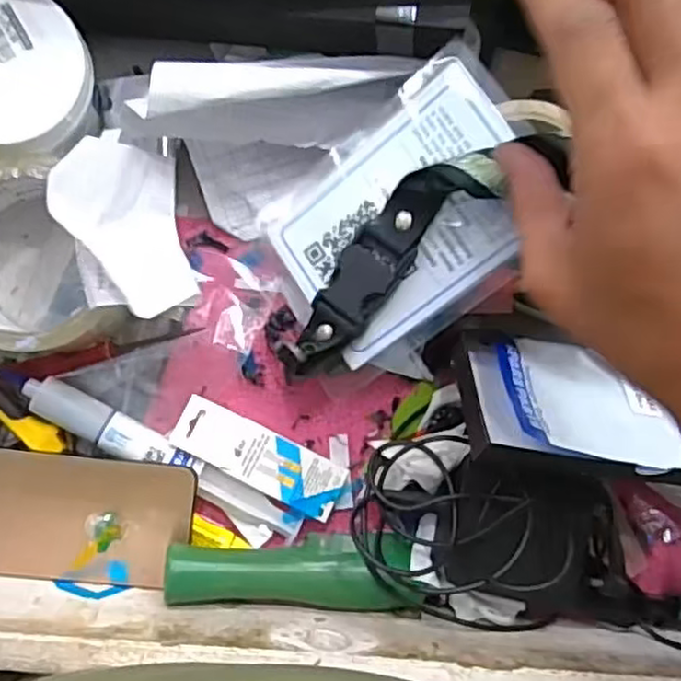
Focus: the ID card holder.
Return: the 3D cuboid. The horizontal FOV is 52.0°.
[{"bbox_3d":[0.022,-0.058,0.347,0.150,0.029,0.106,-35,76,21],"label":"ID card holder"}]

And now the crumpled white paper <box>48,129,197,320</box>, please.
[{"bbox_3d":[-0.088,-0.053,0.322,0.081,0.068,0.031,51,119,20],"label":"crumpled white paper"}]

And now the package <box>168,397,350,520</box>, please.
[{"bbox_3d":[-0.042,0.064,0.375,0.094,0.009,0.030,27,81,-3],"label":"package"}]

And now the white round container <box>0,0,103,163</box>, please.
[{"bbox_3d":[-0.162,-0.127,0.345,0.076,0.045,0.076,1,84,-7],"label":"white round container"}]

